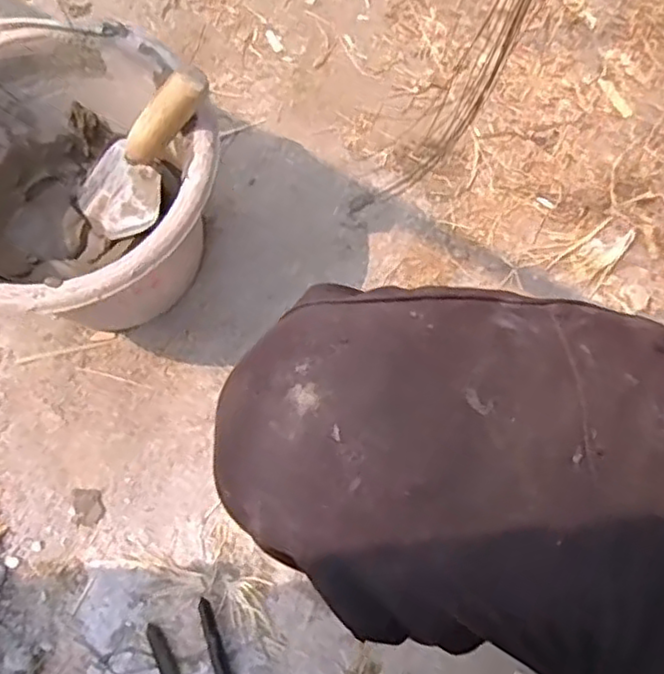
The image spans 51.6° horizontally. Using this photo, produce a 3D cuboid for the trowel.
[{"bbox_3d":[-0.187,-0.169,0.651,0.072,0.282,0.079,12,71,-24],"label":"trowel"}]

